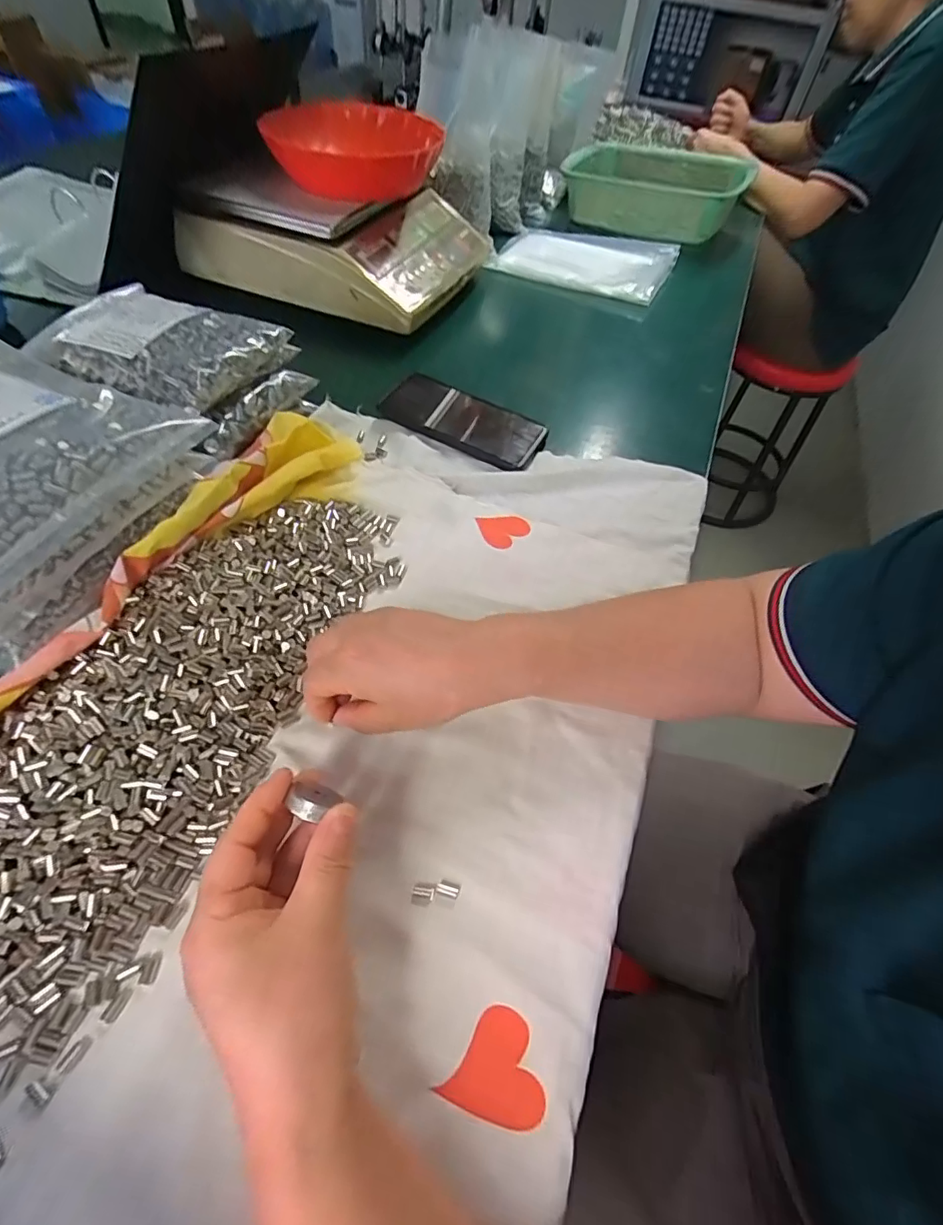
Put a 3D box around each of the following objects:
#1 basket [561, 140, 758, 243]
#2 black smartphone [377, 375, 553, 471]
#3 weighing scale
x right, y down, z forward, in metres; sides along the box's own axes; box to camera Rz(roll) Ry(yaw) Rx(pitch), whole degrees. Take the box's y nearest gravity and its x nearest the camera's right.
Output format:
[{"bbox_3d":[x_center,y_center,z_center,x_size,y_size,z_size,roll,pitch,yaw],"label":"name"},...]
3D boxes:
[{"bbox_3d":[0.313,-0.745,0.920,0.290,0.075,0.285,13,54,5],"label":"basket"},{"bbox_3d":[-0.010,-0.197,0.533,0.168,0.011,0.077,28,57,15],"label":"black smartphone"},{"bbox_3d":[-0.169,-0.507,0.703,0.325,0.102,0.282,20,55,10],"label":"weighing scale"}]

